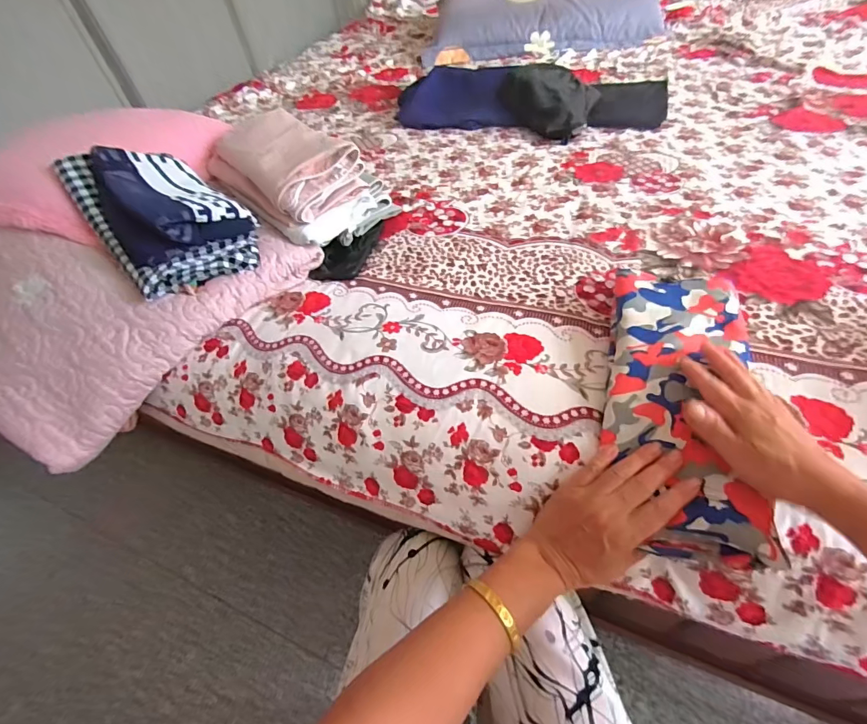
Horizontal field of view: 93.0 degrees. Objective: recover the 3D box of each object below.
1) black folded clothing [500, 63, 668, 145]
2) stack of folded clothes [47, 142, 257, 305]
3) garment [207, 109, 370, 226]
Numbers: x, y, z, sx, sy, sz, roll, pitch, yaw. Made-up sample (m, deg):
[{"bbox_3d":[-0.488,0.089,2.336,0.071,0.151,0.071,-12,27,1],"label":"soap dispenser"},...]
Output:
[{"bbox_3d":[0.311,-0.552,0.850,0.286,0.086,0.212,-15,52,-6],"label":"black folded clothing"},{"bbox_3d":[-0.366,-0.205,0.555,0.158,0.096,0.250,-38,55,-21],"label":"stack of folded clothes"},{"bbox_3d":[-0.234,-0.309,0.632,0.136,0.066,0.266,-40,56,-22],"label":"garment"}]

